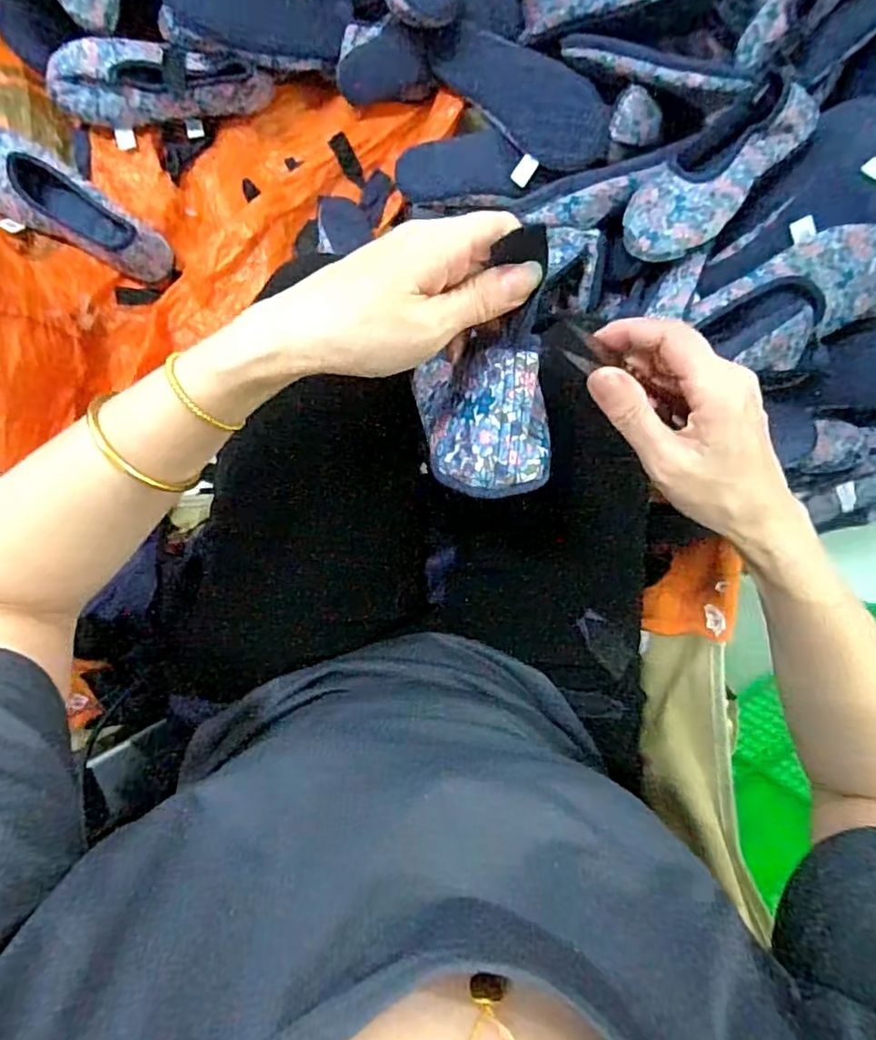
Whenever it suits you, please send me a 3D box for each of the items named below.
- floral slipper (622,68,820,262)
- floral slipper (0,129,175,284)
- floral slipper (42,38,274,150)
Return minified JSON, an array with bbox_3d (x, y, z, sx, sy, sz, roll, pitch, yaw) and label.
[{"bbox_3d":[0.332,-0.407,0.687,0.272,0.052,0.109,-42,96,-5],"label":"floral slipper"},{"bbox_3d":[-0.451,-0.376,0.721,0.244,0.058,0.097,32,87,-7],"label":"floral slipper"},{"bbox_3d":[-0.342,-0.544,0.740,0.259,0.057,0.089,-14,93,-7],"label":"floral slipper"}]

